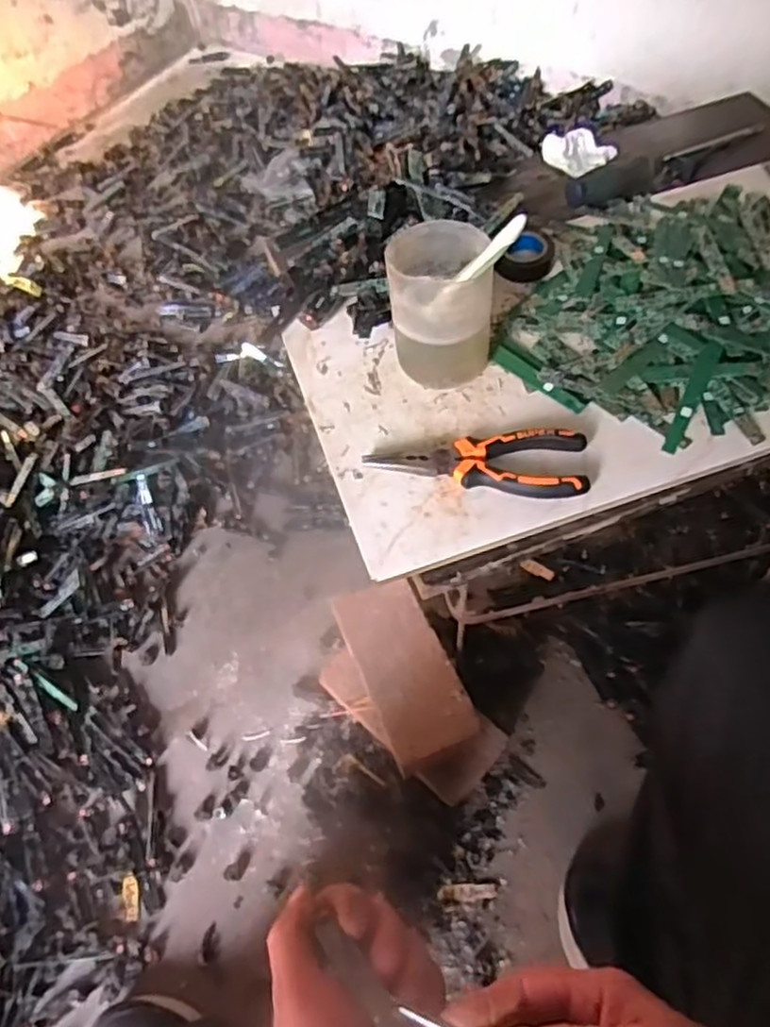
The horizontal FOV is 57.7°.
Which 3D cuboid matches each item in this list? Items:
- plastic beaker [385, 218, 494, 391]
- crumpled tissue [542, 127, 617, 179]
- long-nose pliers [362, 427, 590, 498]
[{"bbox_3d":[0.044,-0.157,0.539,0.077,0.098,0.078,-2,56,3],"label":"plastic beaker"},{"bbox_3d":[0.200,-0.376,0.723,0.057,0.022,0.055,-30,59,-14],"label":"crumpled tissue"},{"bbox_3d":[0.066,-0.039,0.513,0.156,0.020,0.051,3,57,7],"label":"long-nose pliers"}]

